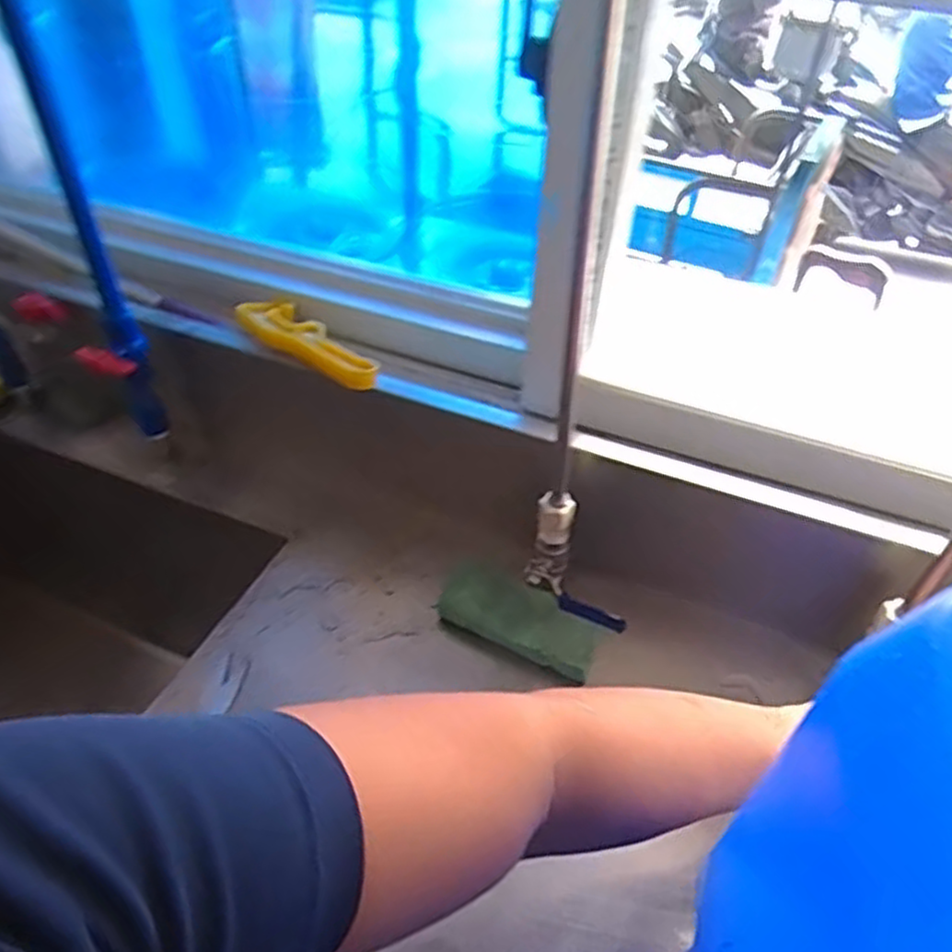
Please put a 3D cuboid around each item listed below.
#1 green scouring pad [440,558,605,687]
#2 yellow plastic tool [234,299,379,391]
[{"bbox_3d":[0.038,0.128,0.664,0.154,0.030,0.067,27,49,23],"label":"green scouring pad"},{"bbox_3d":[-0.165,-0.135,0.718,0.207,0.032,0.068,35,53,29],"label":"yellow plastic tool"}]

